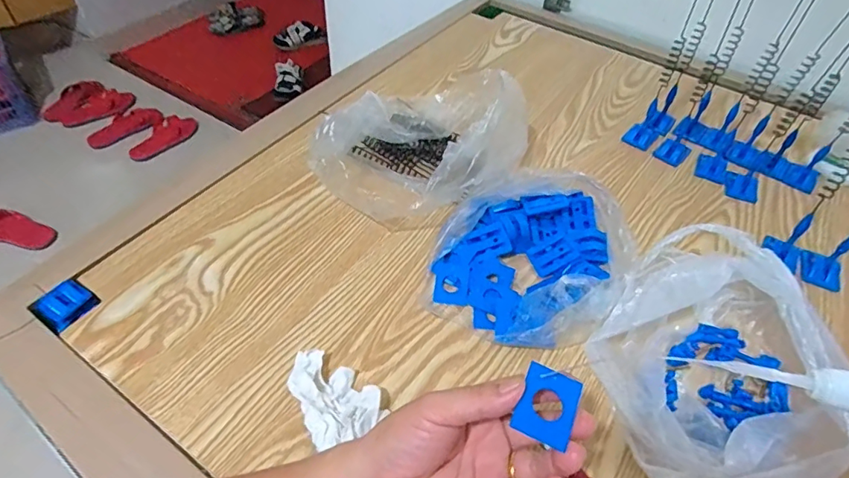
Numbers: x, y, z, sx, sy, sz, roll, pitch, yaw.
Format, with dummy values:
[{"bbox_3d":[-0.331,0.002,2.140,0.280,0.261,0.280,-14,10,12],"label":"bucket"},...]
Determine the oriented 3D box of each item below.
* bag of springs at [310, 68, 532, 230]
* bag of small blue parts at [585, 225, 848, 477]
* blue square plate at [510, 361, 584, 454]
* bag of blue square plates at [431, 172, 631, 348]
[{"bbox_3d":[0.004,-0.107,0.556,0.194,0.085,0.207,23,52,15],"label":"bag of springs"},{"bbox_3d":[0.230,0.095,0.395,0.167,0.086,0.209,30,54,20],"label":"bag of small blue parts"},{"bbox_3d":[0.069,0.091,0.278,0.031,0.004,0.039,23,63,8],"label":"blue square plate"},{"bbox_3d":[0.106,0.012,0.486,0.168,0.045,0.199,28,53,19],"label":"bag of blue square plates"}]

